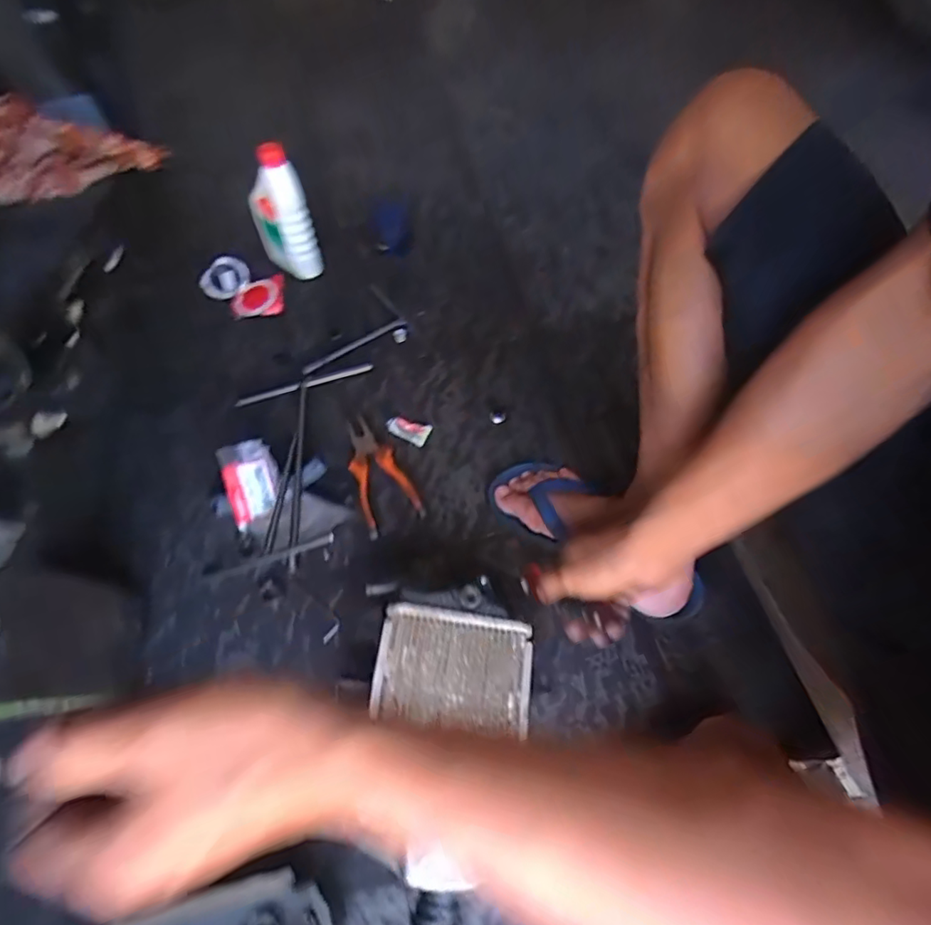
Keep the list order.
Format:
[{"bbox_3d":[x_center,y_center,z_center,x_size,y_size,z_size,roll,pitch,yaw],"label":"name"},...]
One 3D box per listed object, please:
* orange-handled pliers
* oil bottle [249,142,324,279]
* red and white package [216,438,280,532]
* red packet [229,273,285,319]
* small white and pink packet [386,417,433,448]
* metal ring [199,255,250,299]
[{"bbox_3d":[-0.111,0.010,0.710,0.068,0.021,0.161,-20,61,-9],"label":"orange-handled pliers"},{"bbox_3d":[-0.279,-0.380,0.838,0.090,0.195,0.055,40,69,22],"label":"oil bottle"},{"bbox_3d":[-0.257,0.023,0.673,0.061,0.013,0.094,-17,96,-19],"label":"red and white package"},{"bbox_3d":[-0.328,-0.262,0.880,0.083,0.023,0.064,-7,60,-2],"label":"red packet"},{"bbox_3d":[-0.076,-0.045,0.746,0.057,0.013,0.032,21,63,14],"label":"small white and pink packet"},{"bbox_3d":[-0.387,-0.296,0.899,0.077,0.037,0.077,-1,60,2],"label":"metal ring"}]

